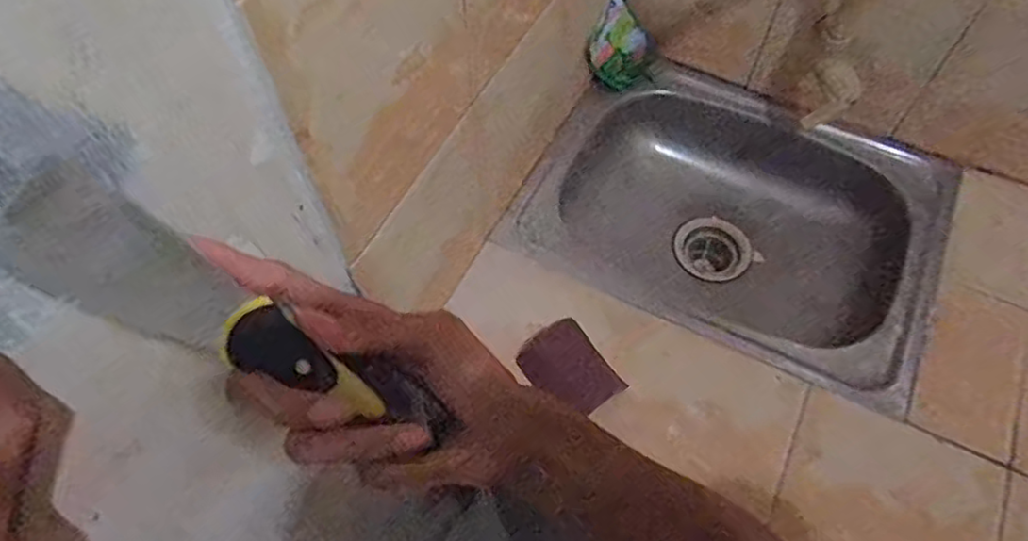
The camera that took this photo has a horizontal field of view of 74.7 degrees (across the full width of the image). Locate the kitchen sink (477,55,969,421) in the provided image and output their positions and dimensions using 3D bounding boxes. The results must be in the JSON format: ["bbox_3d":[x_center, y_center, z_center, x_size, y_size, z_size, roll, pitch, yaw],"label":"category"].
[{"bbox_3d":[0.281,-0.047,0.910,0.473,0.163,0.381,24,64,14],"label":"kitchen sink"}]

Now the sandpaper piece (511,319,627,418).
[{"bbox_3d":[0.061,0.106,0.735,0.078,0.019,0.101,-35,66,-17],"label":"sandpaper piece"}]

